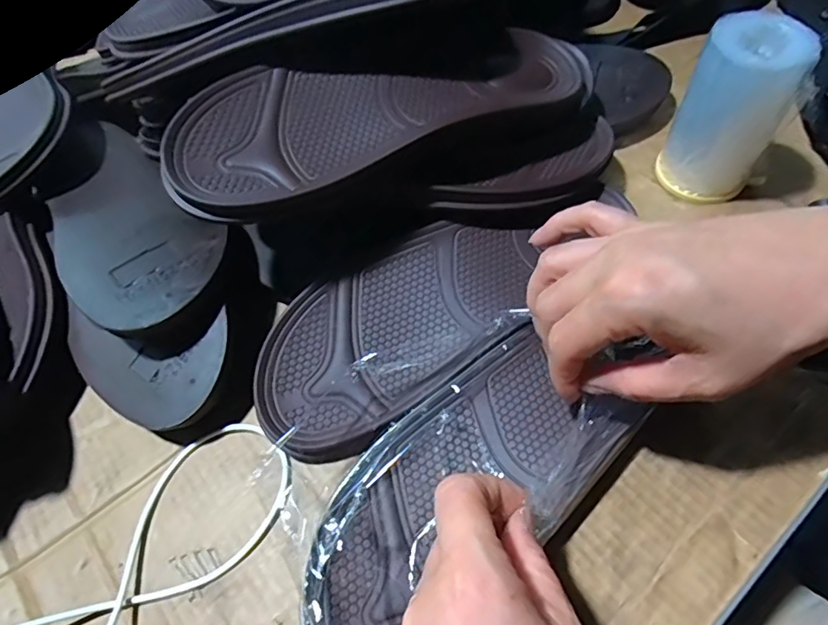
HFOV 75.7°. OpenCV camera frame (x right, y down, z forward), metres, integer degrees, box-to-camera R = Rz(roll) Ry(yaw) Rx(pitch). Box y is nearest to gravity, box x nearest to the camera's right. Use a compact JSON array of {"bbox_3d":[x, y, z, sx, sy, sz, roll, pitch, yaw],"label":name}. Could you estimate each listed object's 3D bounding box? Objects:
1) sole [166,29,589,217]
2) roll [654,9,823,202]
[{"bbox_3d":[-0.006,-0.121,0.326,0.274,0.022,0.102,-14,68,-15],"label":"sole"},{"bbox_3d":[0.208,-0.131,0.352,0.067,0.097,0.062,27,71,15],"label":"roll"}]

